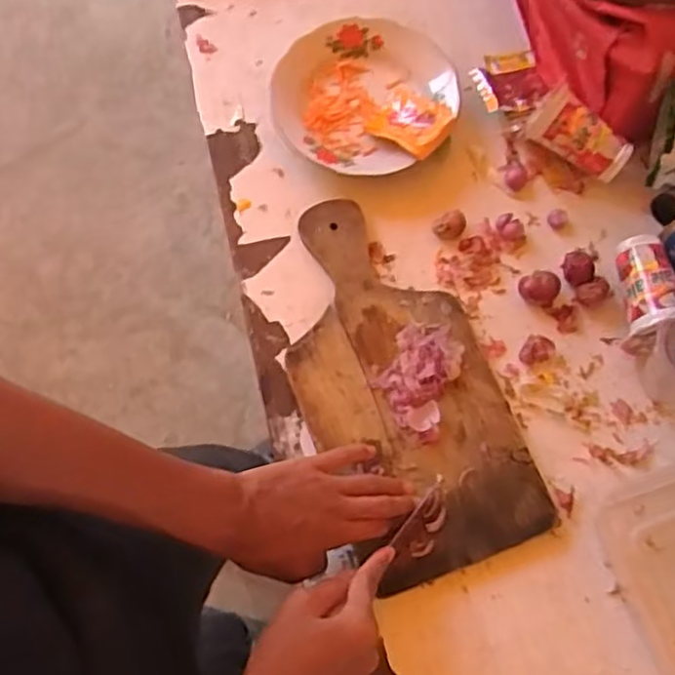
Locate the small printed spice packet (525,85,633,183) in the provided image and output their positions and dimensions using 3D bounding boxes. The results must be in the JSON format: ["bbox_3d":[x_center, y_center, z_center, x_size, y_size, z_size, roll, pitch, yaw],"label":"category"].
[{"bbox_3d":[0.231,-0.190,0.672,0.096,0.041,0.047,35,73,-4],"label":"small printed spice packet"}]

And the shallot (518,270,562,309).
[{"bbox_3d":[0.184,-0.045,0.648,0.035,0.027,0.028,34,73,11],"label":"shallot"}]

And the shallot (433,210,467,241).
[{"bbox_3d":[0.106,-0.104,0.670,0.031,0.017,0.023,-25,72,-9],"label":"shallot"}]

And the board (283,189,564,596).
[{"bbox_3d":[0.047,0.031,0.622,0.162,0.021,0.339,-24,72,-9],"label":"board"}]

